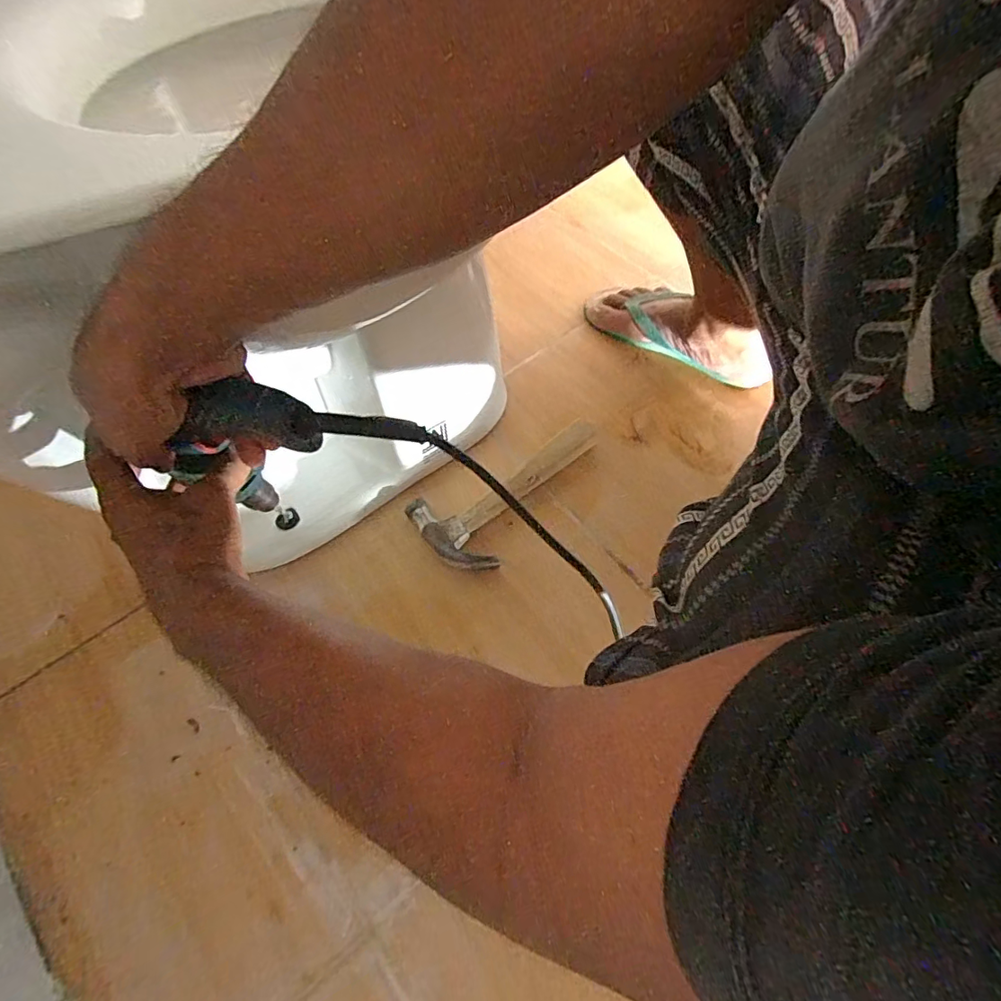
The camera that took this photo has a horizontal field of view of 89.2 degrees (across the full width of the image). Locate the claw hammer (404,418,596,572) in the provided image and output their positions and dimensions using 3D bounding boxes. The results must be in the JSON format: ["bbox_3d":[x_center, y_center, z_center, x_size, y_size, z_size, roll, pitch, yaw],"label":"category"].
[{"bbox_3d":[0.014,-0.022,0.614,0.112,0.032,0.248,40,70,21],"label":"claw hammer"}]

